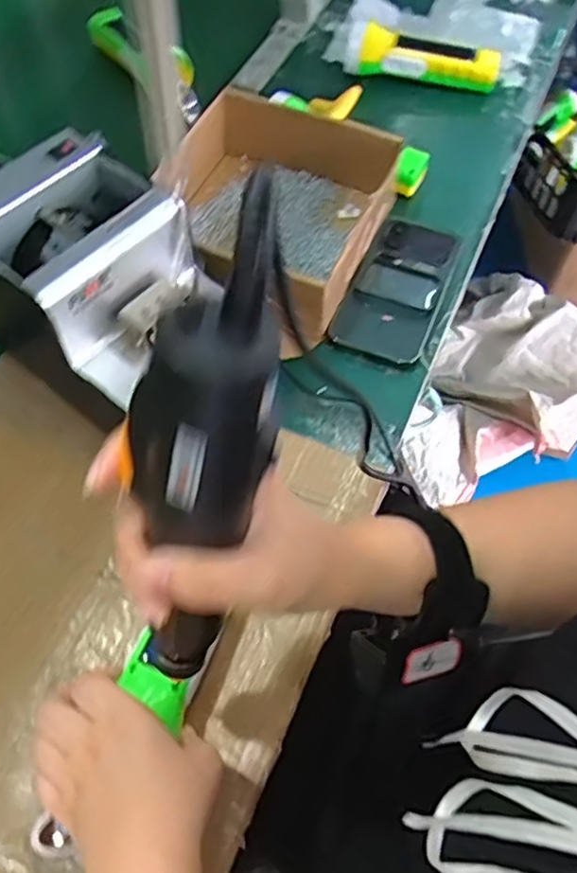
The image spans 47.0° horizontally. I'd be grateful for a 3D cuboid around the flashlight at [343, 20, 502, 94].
[{"bbox_3d":[0.151,-0.423,0.739,0.171,0.055,0.059,12,60,6],"label":"flashlight"}]

